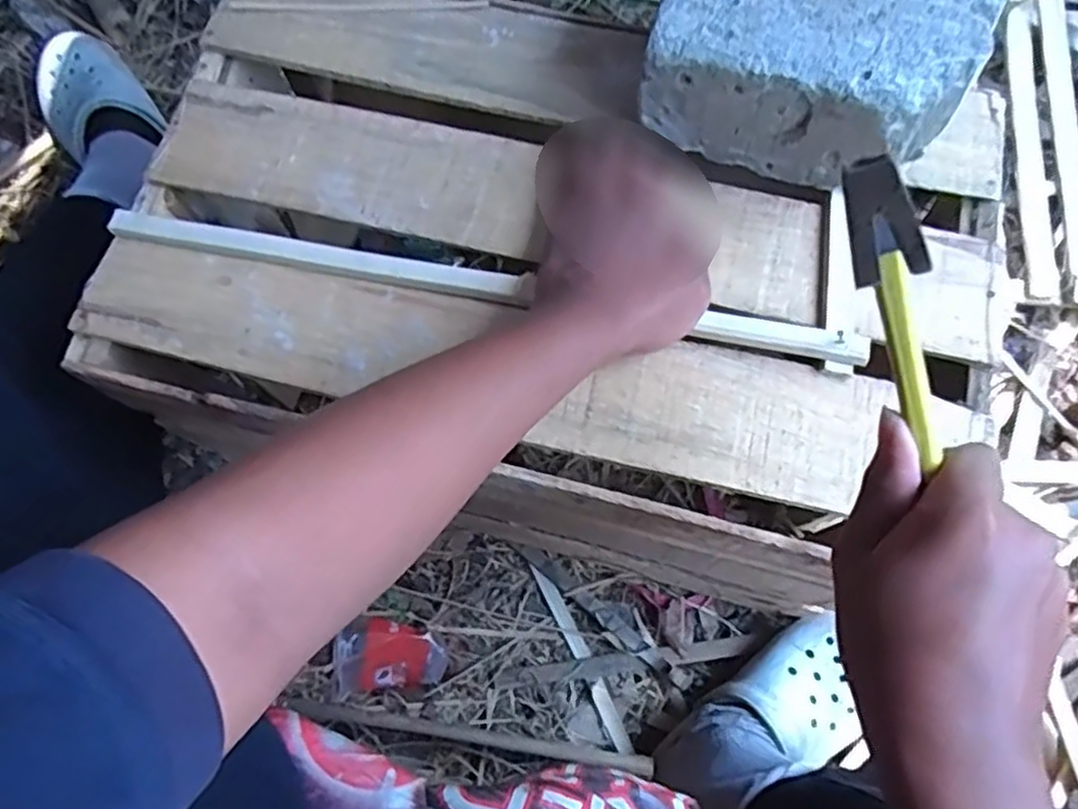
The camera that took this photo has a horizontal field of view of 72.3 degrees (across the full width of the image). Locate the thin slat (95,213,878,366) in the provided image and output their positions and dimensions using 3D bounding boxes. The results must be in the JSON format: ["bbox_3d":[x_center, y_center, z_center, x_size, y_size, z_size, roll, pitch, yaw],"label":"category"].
[{"bbox_3d":[-0.040,-0.079,0.482,0.494,0.012,0.020,10,77,5],"label":"thin slat"}]

